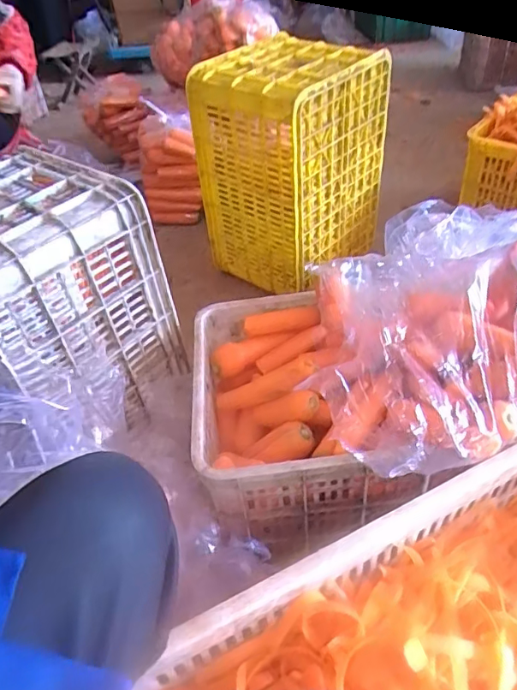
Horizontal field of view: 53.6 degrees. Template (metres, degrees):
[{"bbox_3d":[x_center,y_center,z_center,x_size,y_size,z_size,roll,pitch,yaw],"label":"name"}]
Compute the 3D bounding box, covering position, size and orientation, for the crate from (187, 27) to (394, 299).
[{"bbox_3d":[0.071,-0.437,1.266,0.341,0.488,0.344,24,51,29],"label":"crate"}]

